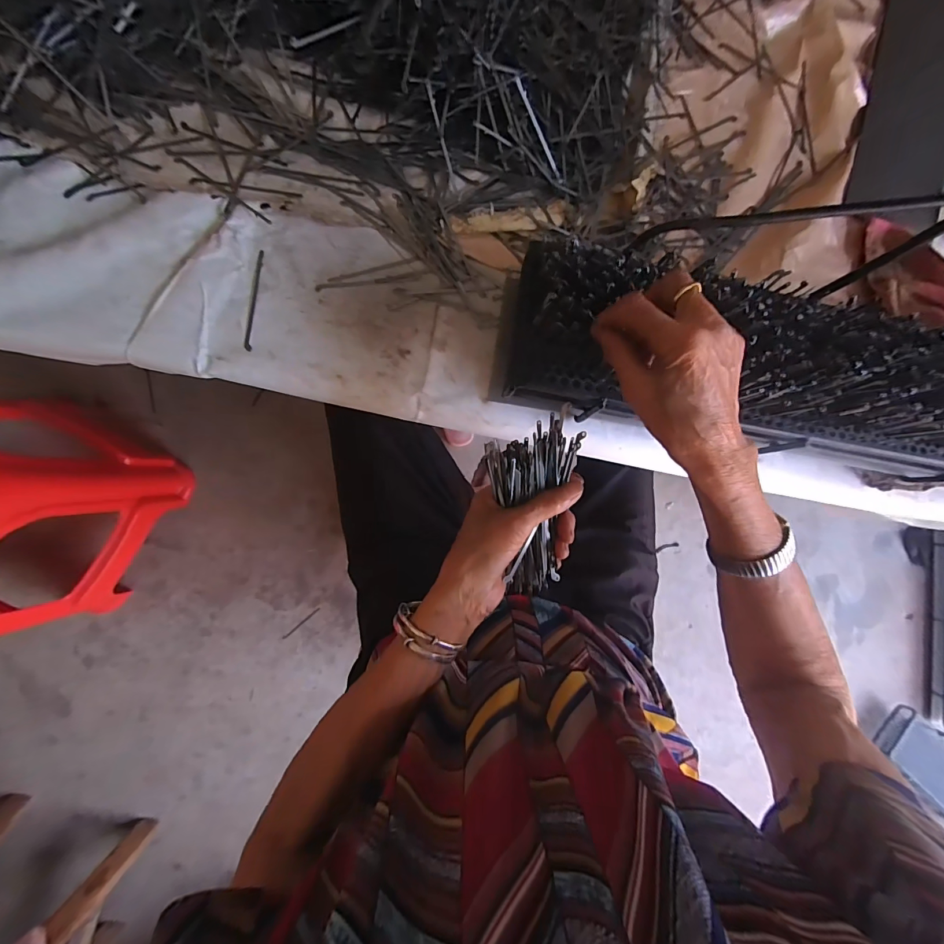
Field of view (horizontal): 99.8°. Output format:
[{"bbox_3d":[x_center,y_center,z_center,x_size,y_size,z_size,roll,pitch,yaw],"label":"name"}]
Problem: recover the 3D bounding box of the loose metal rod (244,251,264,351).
[{"bbox_3d":[-0.229,-0.180,0.417,0.007,0.004,0.106,7,88,-8],"label":"loose metal rod"}]

